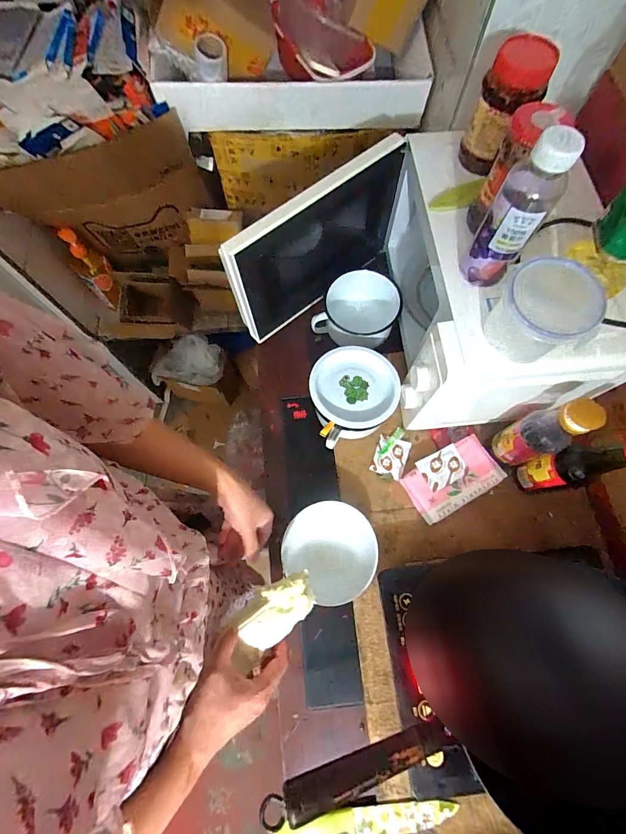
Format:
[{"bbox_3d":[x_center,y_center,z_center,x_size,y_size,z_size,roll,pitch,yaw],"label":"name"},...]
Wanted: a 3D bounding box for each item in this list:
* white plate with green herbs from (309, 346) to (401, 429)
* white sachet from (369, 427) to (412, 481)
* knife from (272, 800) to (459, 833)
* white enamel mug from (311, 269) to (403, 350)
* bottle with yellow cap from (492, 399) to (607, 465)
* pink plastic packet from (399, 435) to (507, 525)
[{"bbox_3d":[0.070,-0.052,0.614,0.148,0.023,0.150,1,70,-2],"label":"white plate with green herbs"},{"bbox_3d":[0.148,0.066,0.665,0.059,0.011,0.089,23,70,6],"label":"white sachet"},{"bbox_3d":[0.072,0.566,0.493,0.250,0.019,0.035,-4,70,-4],"label":"knife"},{"bbox_3d":[0.092,-0.216,0.722,0.143,0.082,0.136,20,70,5],"label":"white enamel mug"},{"bbox_3d":[0.335,0.025,0.522,0.060,0.188,0.059,1,70,-2],"label":"bottle with yellow cap"},{"bbox_3d":[0.246,0.111,0.630,0.158,0.041,0.093,-29,74,-13],"label":"pink plastic packet"}]

